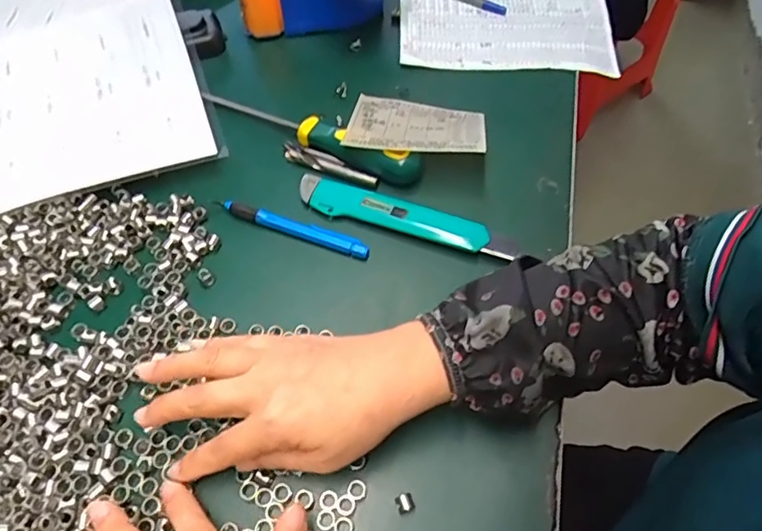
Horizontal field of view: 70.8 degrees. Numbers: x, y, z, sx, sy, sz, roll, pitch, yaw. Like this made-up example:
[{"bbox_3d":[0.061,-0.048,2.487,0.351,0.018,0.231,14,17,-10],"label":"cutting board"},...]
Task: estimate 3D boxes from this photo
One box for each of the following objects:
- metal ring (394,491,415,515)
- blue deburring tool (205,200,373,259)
[{"bbox_3d":[0.013,0.134,0.303,0.010,0.005,0.010,-20,61,-12],"label":"metal ring"},{"bbox_3d":[-0.065,-0.030,0.397,0.120,0.007,0.012,19,61,11],"label":"blue deburring tool"}]

